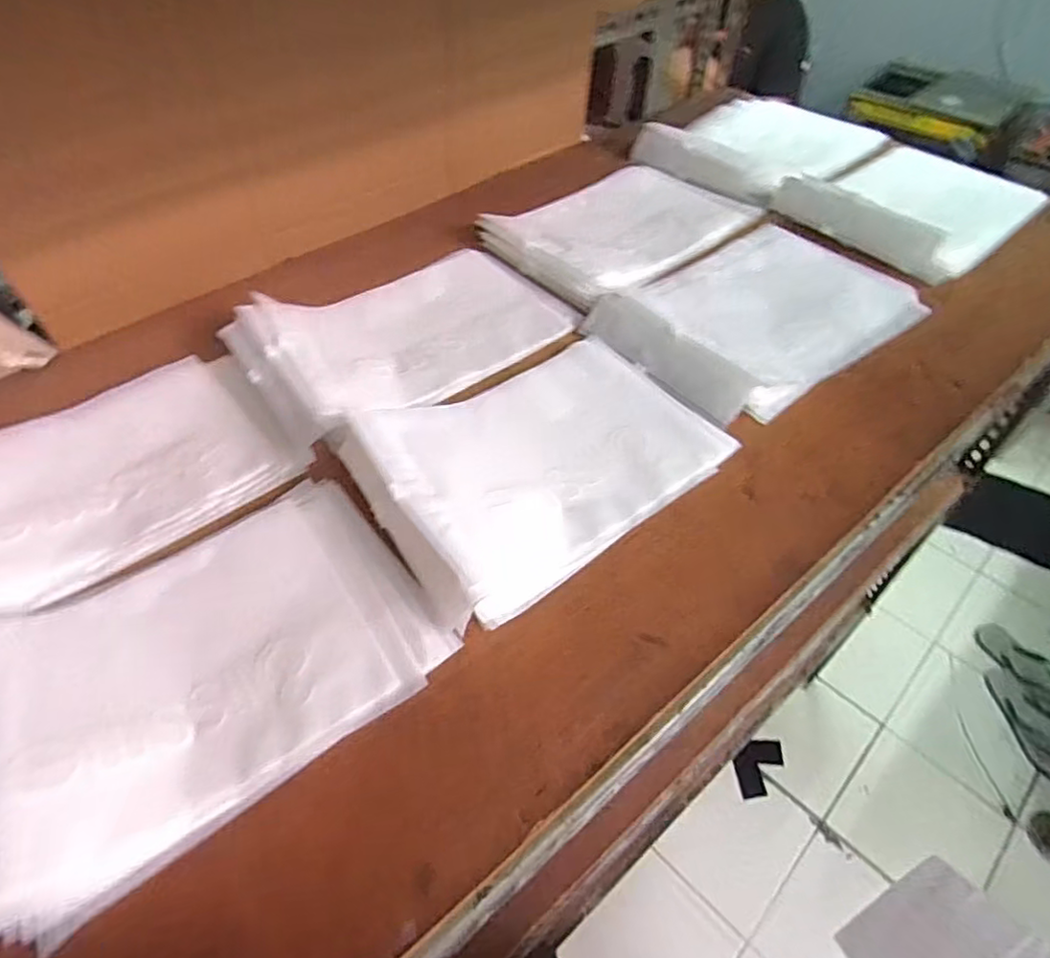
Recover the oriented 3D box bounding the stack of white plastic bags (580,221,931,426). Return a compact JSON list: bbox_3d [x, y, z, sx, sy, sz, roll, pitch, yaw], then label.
[{"bbox_3d":[0.221,-0.167,0.591,0.285,0.033,0.189,-32,56,-21],"label":"stack of white plastic bags"}]

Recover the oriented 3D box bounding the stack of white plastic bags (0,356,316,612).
[{"bbox_3d":[-0.322,-0.006,0.481,0.264,0.041,0.193,-36,57,-24],"label":"stack of white plastic bags"}]

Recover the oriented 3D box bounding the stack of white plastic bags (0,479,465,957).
[{"bbox_3d":[-0.202,0.104,0.373,0.267,0.059,0.187,-33,56,-22],"label":"stack of white plastic bags"}]

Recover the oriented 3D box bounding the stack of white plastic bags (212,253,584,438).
[{"bbox_3d":[-0.104,-0.141,0.577,0.279,0.039,0.182,-34,56,-22],"label":"stack of white plastic bags"}]

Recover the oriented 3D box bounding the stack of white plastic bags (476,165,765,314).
[{"bbox_3d":[0.108,-0.289,0.709,0.282,0.032,0.196,-36,57,-24],"label":"stack of white plastic bags"}]

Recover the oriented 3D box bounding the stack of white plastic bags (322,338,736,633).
[{"bbox_3d":[0.016,-0.027,0.476,0.262,0.052,0.193,-28,54,-19],"label":"stack of white plastic bags"}]

